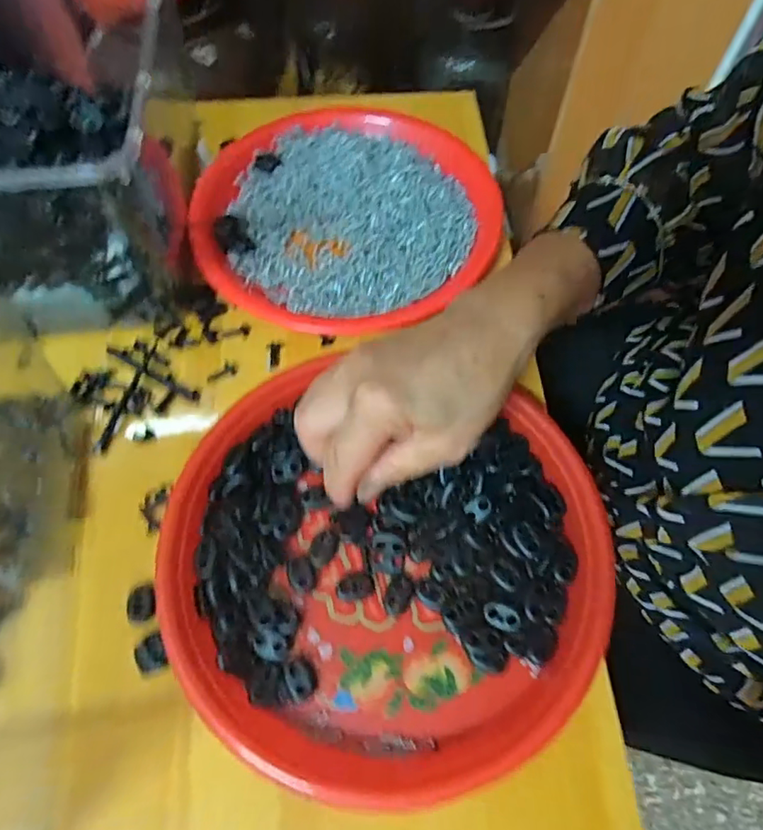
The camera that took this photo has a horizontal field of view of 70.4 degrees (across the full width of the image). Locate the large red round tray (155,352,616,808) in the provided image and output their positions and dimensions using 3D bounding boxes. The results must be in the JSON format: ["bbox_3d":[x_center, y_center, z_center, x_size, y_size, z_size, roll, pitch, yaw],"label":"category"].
[{"bbox_3d":[-0.002,0.081,0.299,0.236,0.028,0.209,10,64,6],"label":"large red round tray"}]

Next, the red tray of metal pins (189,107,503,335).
[{"bbox_3d":[-0.025,-0.155,0.409,0.220,0.022,0.220,-2,63,0],"label":"red tray of metal pins"}]

